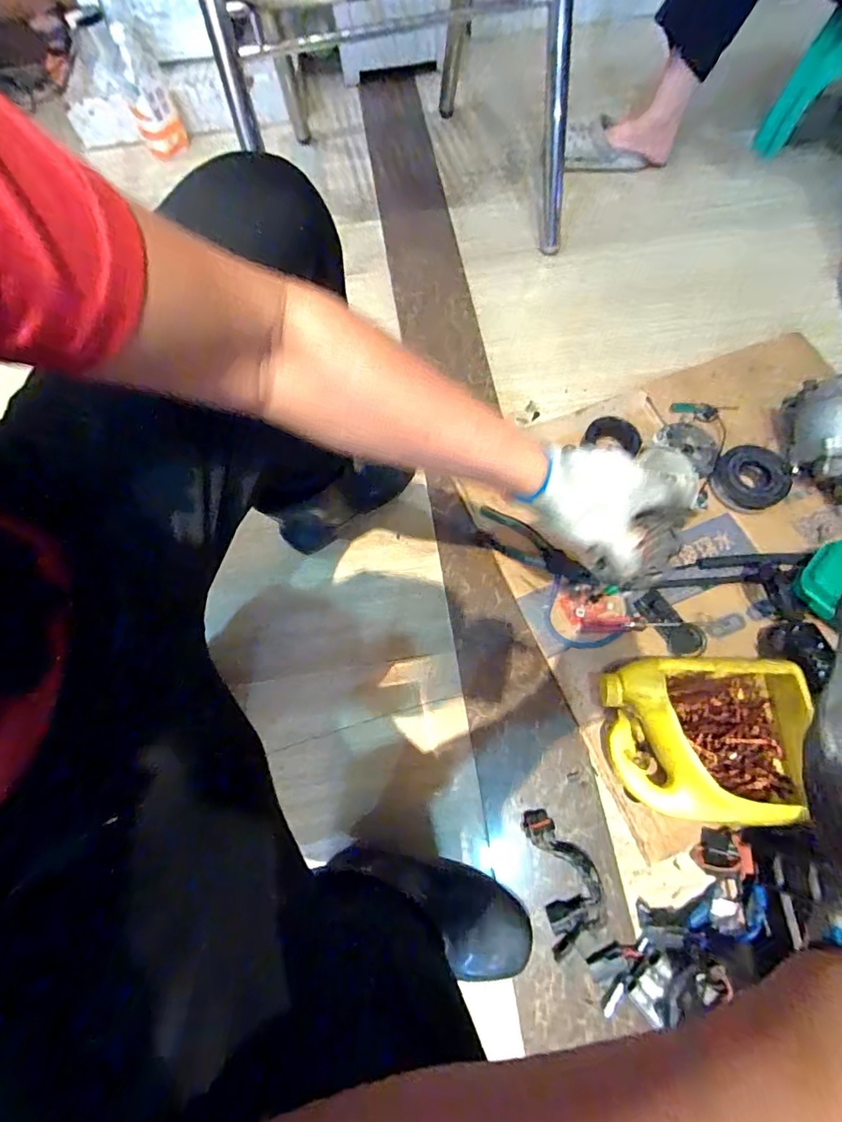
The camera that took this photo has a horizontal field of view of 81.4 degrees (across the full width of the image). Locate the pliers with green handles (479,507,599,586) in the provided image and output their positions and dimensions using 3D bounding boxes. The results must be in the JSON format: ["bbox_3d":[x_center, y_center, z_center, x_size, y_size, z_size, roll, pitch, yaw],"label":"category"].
[{"bbox_3d":[0.168,-0.018,0.738,0.188,0.023,0.050,28,72,13],"label":"pliers with green handles"}]

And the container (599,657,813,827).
[{"bbox_3d":[0.340,0.211,0.593,0.228,0.098,0.179,1,68,3],"label":"container"}]

